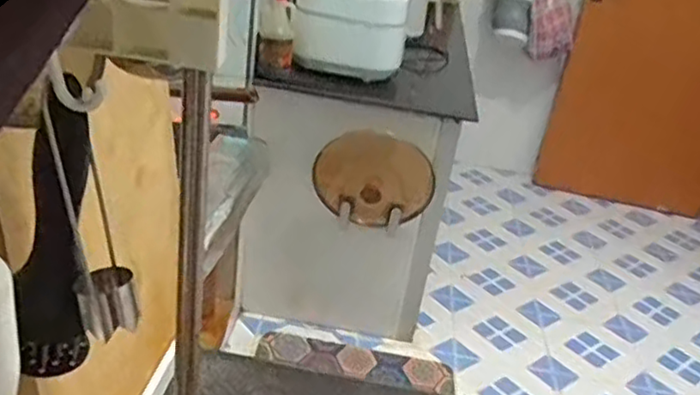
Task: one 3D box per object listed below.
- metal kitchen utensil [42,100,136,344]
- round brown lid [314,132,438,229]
[{"bbox_3d":[-0.141,0.014,0.376,0.031,0.132,0.042,-5,30,-25],"label":"metal kitchen utensil"},{"bbox_3d":[0.063,-0.055,1.869,0.325,0.289,0.053,10,27,1],"label":"round brown lid"}]

